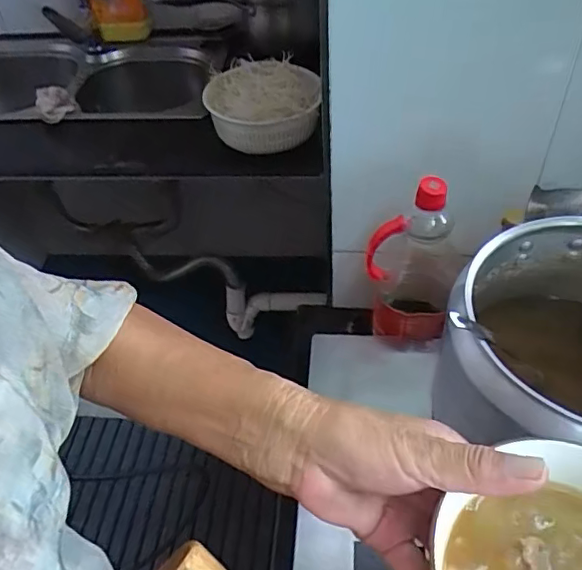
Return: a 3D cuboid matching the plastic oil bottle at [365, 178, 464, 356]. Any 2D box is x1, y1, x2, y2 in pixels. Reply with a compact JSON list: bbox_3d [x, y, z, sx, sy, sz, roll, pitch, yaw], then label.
[{"bbox_3d":[0.154,-0.029,0.718,0.105,0.255,0.114,12,49,16],"label":"plastic oil bottle"}]

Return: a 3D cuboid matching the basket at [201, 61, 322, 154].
[{"bbox_3d":[-0.050,-0.323,1.017,0.206,0.076,0.196,1,47,6],"label":"basket"}]

